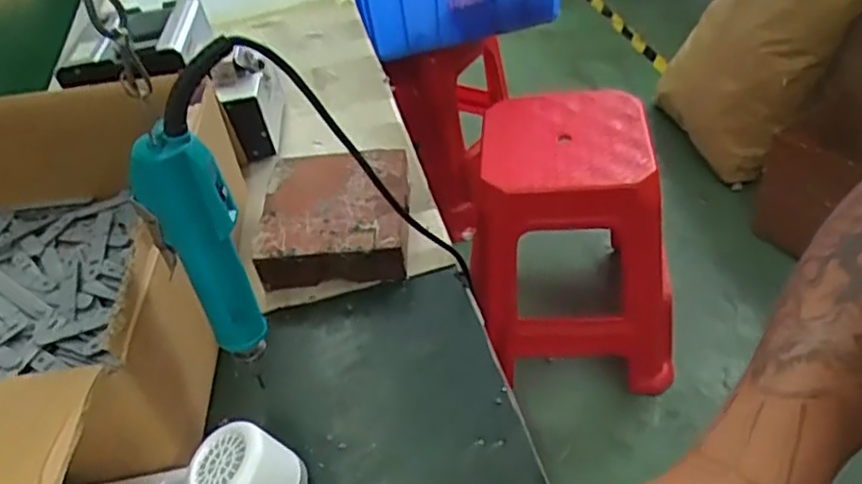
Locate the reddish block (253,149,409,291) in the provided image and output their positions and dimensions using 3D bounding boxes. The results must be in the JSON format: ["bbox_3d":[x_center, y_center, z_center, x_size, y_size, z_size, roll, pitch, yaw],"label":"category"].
[{"bbox_3d":[-0.088,-0.028,0.644,0.130,0.046,0.155,-6,42,4],"label":"reddish block"}]

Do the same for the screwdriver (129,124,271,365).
[{"bbox_3d":[-0.137,0.005,0.426,0.035,0.167,0.037,21,51,30],"label":"screwdriver"}]

